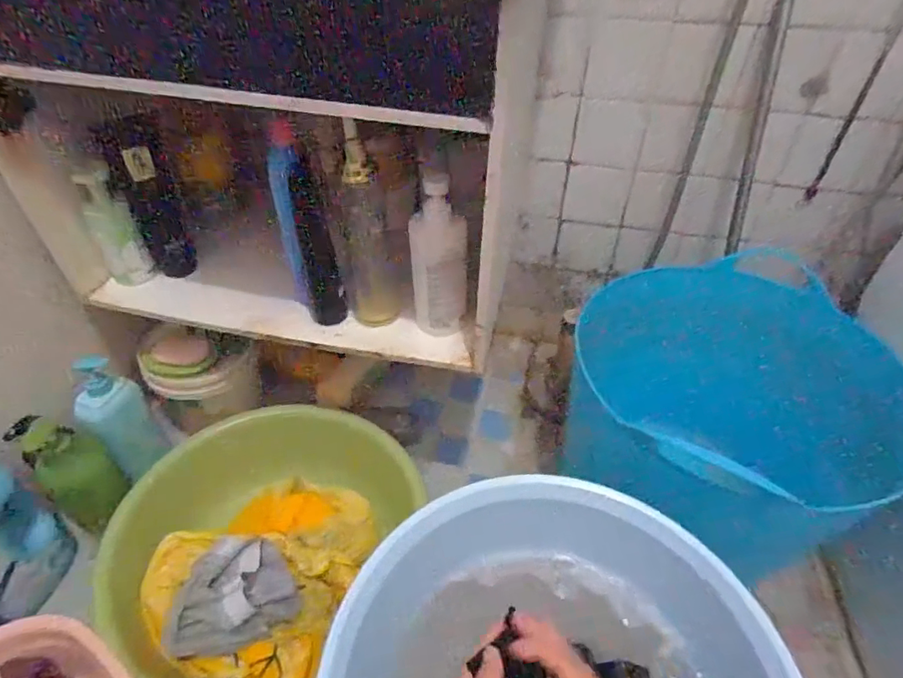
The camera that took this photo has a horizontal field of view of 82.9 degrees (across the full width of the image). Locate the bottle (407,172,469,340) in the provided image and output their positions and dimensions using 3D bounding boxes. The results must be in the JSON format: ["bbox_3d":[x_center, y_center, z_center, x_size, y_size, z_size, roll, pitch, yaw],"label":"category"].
[{"bbox_3d":[-0.015,-0.091,0.604,0.066,0.198,0.039,-3,43,-1],"label":"bottle"}]

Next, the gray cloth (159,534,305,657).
[{"bbox_3d":[-0.264,0.322,0.633,0.126,0.058,0.141,9,44,12],"label":"gray cloth"}]

